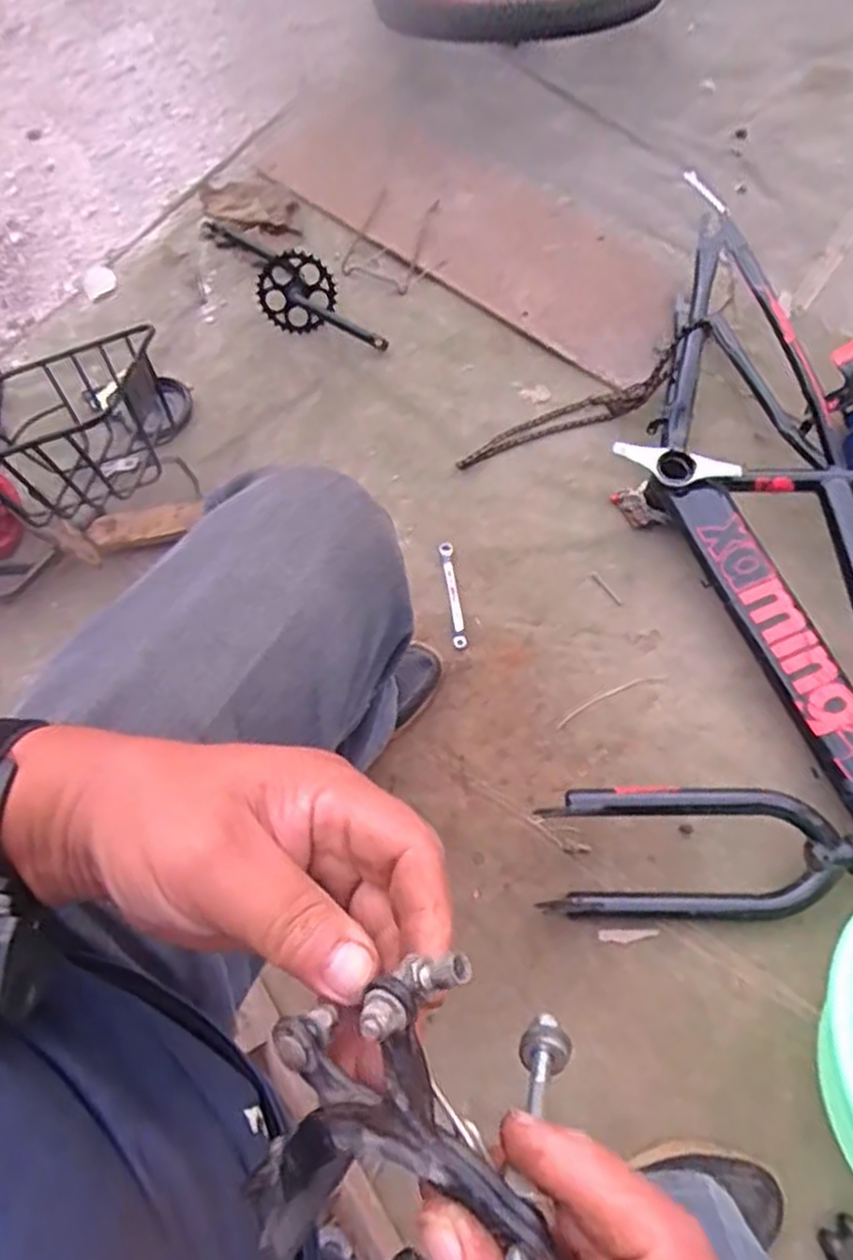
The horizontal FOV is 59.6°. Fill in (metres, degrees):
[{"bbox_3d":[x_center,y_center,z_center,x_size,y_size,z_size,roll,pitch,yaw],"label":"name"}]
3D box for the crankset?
[{"bbox_3d":[-0.210,-0.500,1.039,0.353,0.094,0.099,41,71,13],"label":"crankset"}]

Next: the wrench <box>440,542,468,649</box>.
[{"bbox_3d":[0.033,-0.044,0.909,0.017,0.012,0.136,-6,68,-4],"label":"wrench"}]

